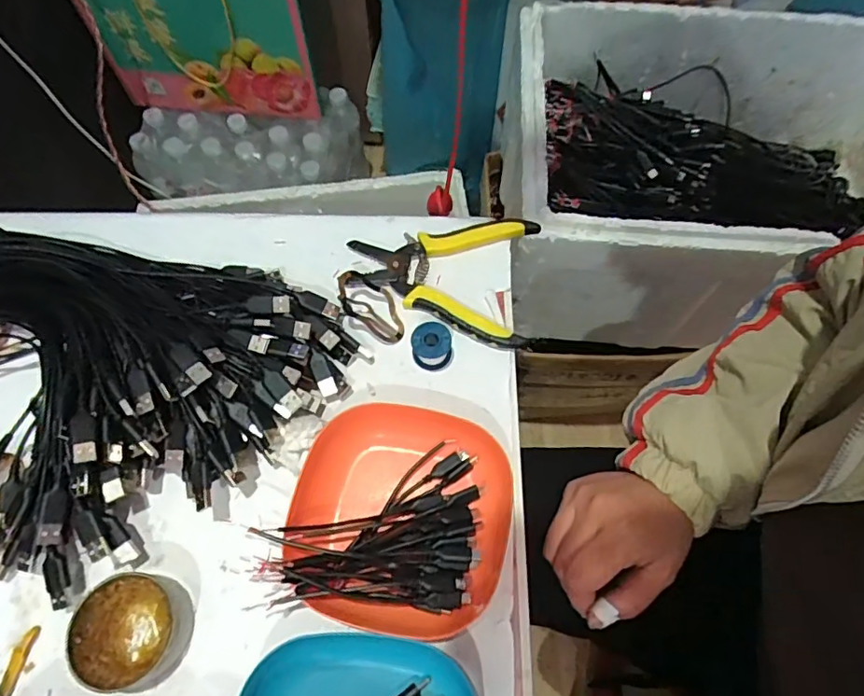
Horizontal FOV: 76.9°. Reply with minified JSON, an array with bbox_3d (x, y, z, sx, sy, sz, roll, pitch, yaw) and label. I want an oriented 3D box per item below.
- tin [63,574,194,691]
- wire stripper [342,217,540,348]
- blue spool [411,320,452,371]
[{"bbox_3d":[-0.187,0.177,0.340,0.065,0.023,0.062,0,65,-1],"label":"tin"},{"bbox_3d":[0.009,-0.069,0.450,0.152,0.017,0.114,14,66,5],"label":"wire stripper"},{"bbox_3d":[0.000,-0.003,0.419,0.030,0.025,0.033,0,65,-1],"label":"blue spool"}]

